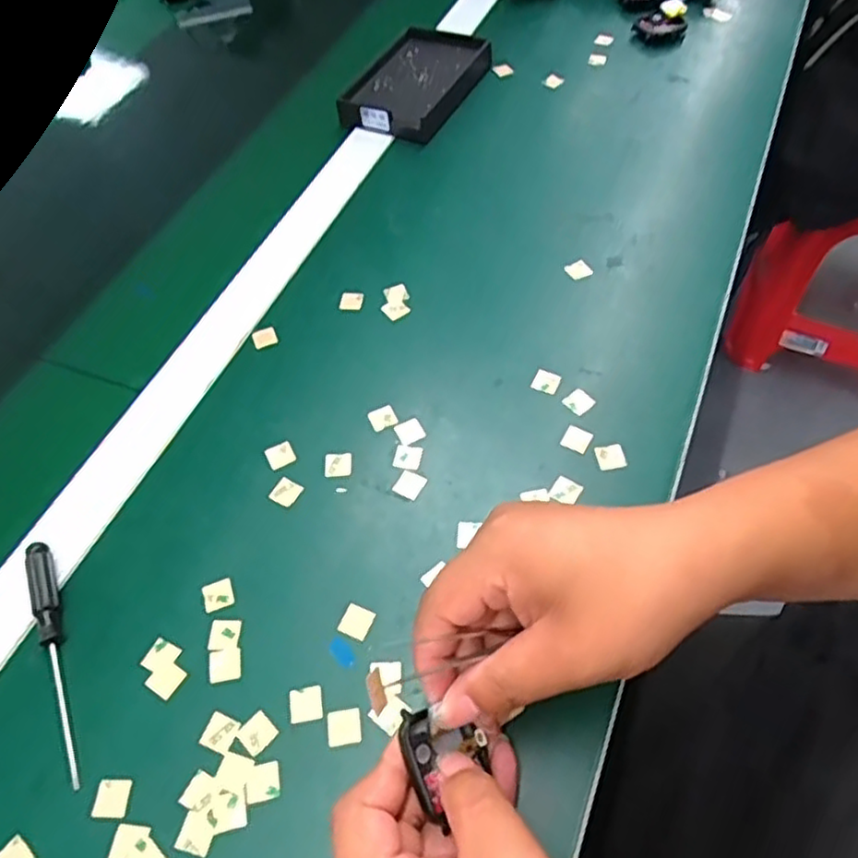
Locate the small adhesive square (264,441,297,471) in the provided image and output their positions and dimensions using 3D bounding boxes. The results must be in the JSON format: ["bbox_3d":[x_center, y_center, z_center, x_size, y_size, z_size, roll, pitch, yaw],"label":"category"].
[{"bbox_3d":[-0.092,0.016,0.417,0.016,0.004,0.016,-26,58,-13],"label":"small adhesive square"}]

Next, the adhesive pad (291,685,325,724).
[{"bbox_3d":[-0.060,0.135,0.333,0.016,0.004,0.015,-11,56,-3],"label":"adhesive pad"}]

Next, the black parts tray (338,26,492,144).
[{"bbox_3d":[-0.012,-0.319,0.622,0.100,0.021,0.145,20,60,16],"label":"black parts tray"}]

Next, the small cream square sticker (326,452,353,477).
[{"bbox_3d":[-0.055,0.021,0.411,0.017,0.004,0.016,-6,56,0],"label":"small cream square sticker"}]

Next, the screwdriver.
[{"bbox_3d":[-0.193,0.116,0.351,0.013,0.009,0.131,-24,58,-12],"label":"screwdriver"}]

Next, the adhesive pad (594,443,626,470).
[{"bbox_3d":[0.108,0.016,0.401,0.016,0.004,0.015,-12,56,-4],"label":"adhesive pad"}]

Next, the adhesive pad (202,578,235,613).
[{"bbox_3d":[-0.115,0.091,0.369,0.016,0.004,0.015,-18,62,-12],"label":"adhesive pad"}]

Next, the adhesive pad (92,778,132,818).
[{"bbox_3d":[-0.148,0.172,0.316,0.016,0.004,0.016,-2,56,3],"label":"adhesive pad"}]

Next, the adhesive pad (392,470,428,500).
[{"bbox_3d":[-0.011,0.032,0.399,0.016,0.004,0.016,24,61,19],"label":"adhesive pad"}]

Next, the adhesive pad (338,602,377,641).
[{"bbox_3d":[-0.038,0.100,0.355,0.016,0.004,0.016,21,60,17],"label":"adhesive pad"}]

